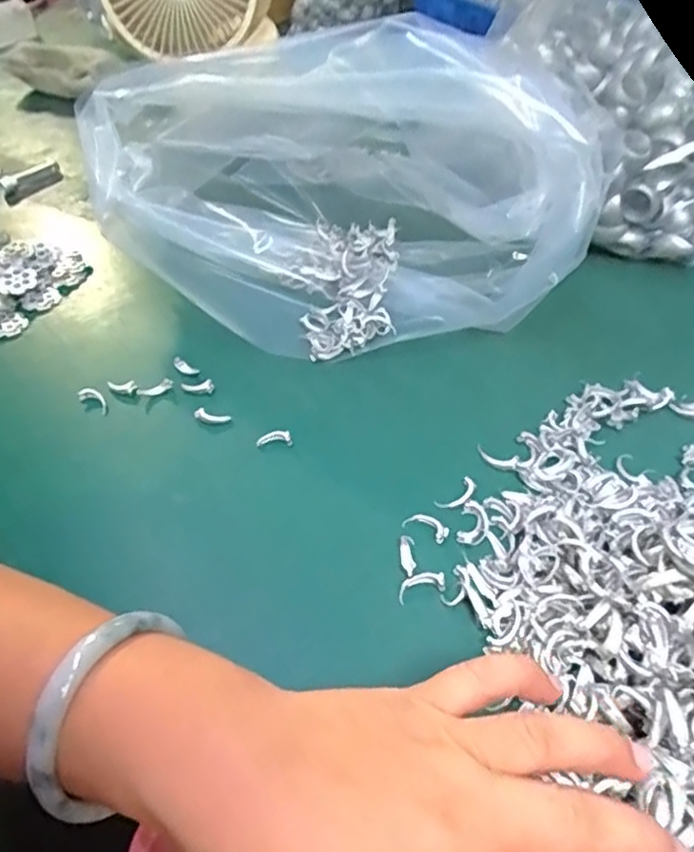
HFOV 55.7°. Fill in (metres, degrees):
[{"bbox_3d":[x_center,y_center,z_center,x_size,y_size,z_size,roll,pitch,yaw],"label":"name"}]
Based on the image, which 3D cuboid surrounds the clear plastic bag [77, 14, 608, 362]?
[{"bbox_3d":[-0.015,-0.150,0.401,0.297,0.142,0.185,33,59,28],"label":"clear plastic bag"}]

